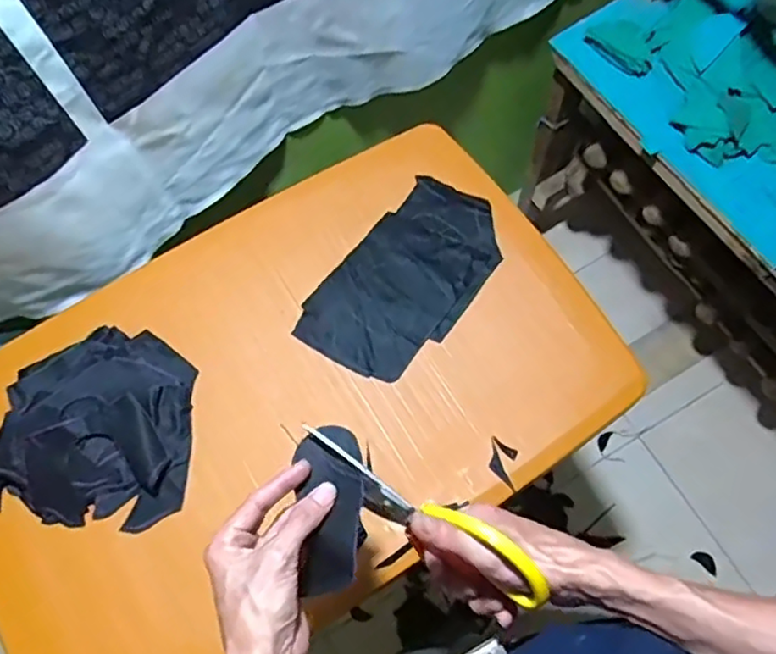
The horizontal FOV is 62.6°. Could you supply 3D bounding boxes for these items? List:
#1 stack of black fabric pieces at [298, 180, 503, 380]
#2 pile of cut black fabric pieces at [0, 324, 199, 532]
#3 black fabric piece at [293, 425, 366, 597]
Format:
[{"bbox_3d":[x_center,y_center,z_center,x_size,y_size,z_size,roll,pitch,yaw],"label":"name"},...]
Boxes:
[{"bbox_3d":[0.026,-0.064,0.800,0.157,0.005,0.277,35,74,14],"label":"stack of black fabric pieces"},{"bbox_3d":[-0.342,0.105,0.728,0.233,0.043,0.228,3,69,3],"label":"pile of cut black fabric pieces"},{"bbox_3d":[-0.045,0.139,0.491,0.051,0.018,0.122,-2,72,1],"label":"black fabric piece"}]

